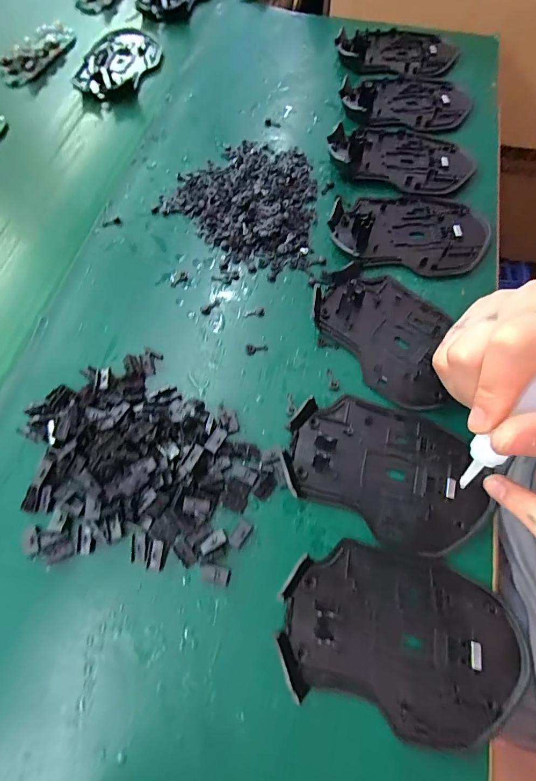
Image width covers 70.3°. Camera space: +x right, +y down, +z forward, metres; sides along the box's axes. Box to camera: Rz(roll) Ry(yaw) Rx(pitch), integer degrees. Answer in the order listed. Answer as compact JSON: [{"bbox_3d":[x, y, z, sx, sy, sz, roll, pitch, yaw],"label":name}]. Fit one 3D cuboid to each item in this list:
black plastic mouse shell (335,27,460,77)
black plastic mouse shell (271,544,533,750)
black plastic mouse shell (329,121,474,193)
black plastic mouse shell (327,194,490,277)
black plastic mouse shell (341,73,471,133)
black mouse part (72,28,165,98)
[{"bbox_3d":[0.125,-0.335,0.371,0.114,0.015,0.069,5,67,3],"label":"black plastic mouse shell"},{"bbox_3d":[0.065,0.116,0.180,0.114,0.012,0.072,18,68,8],"label":"black plastic mouse shell"},{"bbox_3d":[0.109,-0.194,0.310,0.113,0.012,0.074,14,68,7],"label":"black plastic mouse shell"},{"bbox_3d":[0.104,-0.120,0.278,0.114,0.017,0.071,4,67,2],"label":"black plastic mouse shell"},{"bbox_3d":[0.124,-0.263,0.341,0.113,0.015,0.073,10,67,5],"label":"black plastic mouse shell"},{"bbox_3d":[-0.149,-0.326,0.383,0.073,0.018,0.108,17,68,8],"label":"black mouse part"}]

